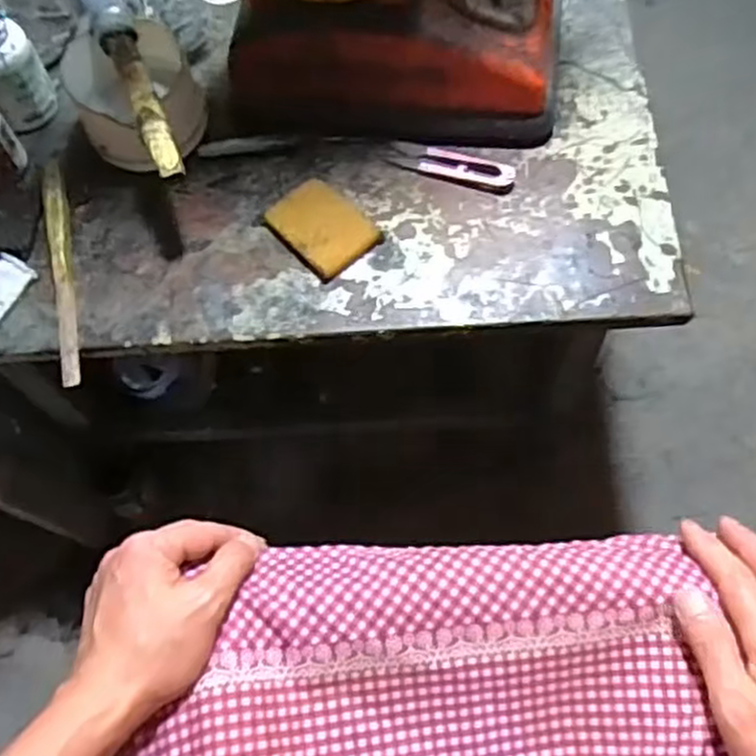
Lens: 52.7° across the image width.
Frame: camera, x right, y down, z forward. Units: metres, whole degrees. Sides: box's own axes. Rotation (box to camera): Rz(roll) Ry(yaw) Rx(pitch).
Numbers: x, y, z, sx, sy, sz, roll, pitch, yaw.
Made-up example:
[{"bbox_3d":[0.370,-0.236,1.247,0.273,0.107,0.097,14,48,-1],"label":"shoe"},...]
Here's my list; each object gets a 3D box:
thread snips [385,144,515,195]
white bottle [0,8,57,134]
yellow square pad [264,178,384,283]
[{"bbox_3d":[0.053,-0.156,0.546,0.094,0.010,0.027,21,70,12],"label":"thread snips"},{"bbox_3d":[-0.271,-0.229,0.559,0.048,0.077,0.054,-32,69,-10],"label":"white bottle"},{"bbox_3d":[-0.040,-0.106,0.531,0.053,0.010,0.072,-39,71,-12],"label":"yellow square pad"}]

